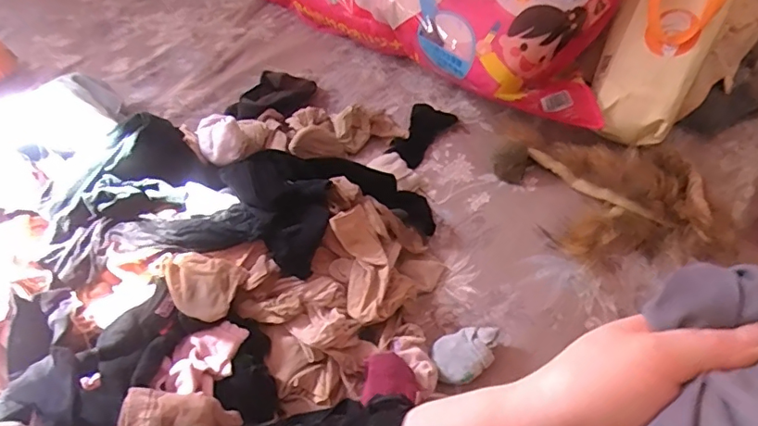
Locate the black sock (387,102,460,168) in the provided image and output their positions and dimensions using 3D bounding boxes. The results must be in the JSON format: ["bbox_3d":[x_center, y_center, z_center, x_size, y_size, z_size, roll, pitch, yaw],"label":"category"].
[{"bbox_3d":[0.062,-0.126,0.838,0.067,0.028,0.142,29,59,19],"label":"black sock"}]

